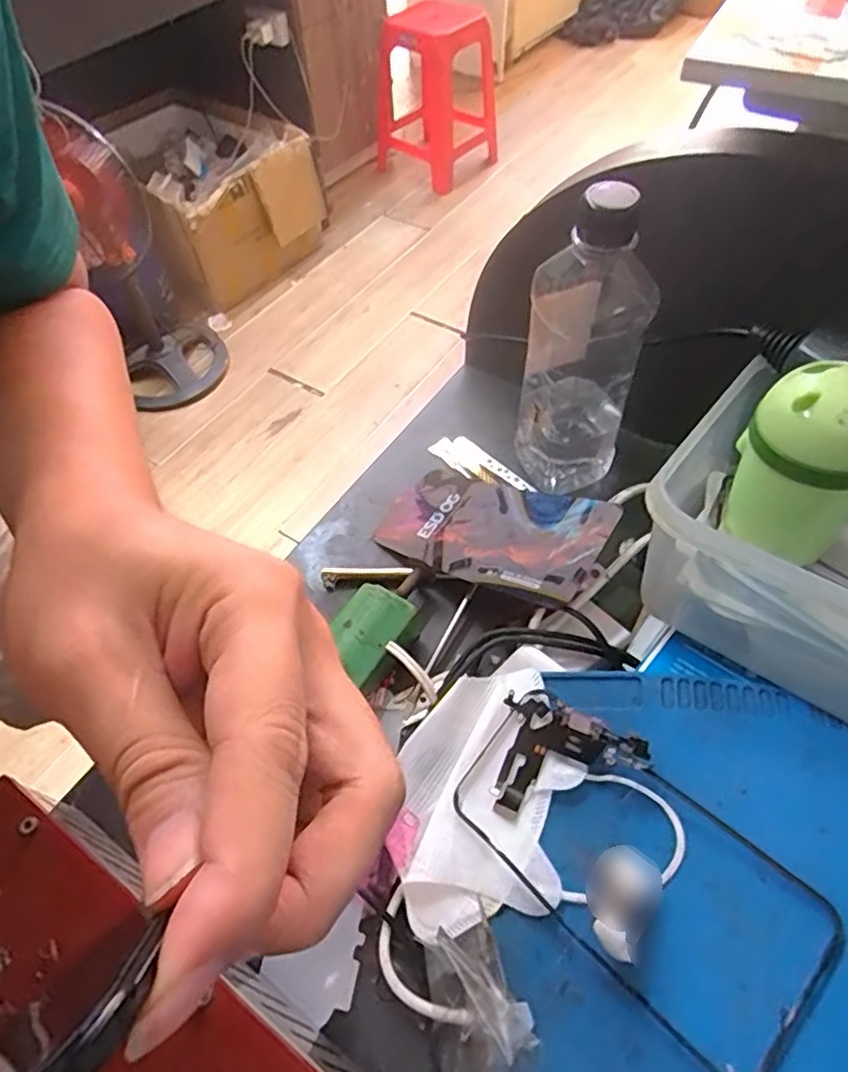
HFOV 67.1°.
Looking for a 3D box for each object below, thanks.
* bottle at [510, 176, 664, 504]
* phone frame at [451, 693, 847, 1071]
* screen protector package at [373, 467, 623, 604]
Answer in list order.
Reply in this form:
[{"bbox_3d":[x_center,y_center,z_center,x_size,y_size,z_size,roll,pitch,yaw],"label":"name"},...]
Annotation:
[{"bbox_3d":[0.094,-0.106,0.389,0.070,0.193,0.071,14,57,11],"label":"bottle"},{"bbox_3d":[0.083,0.136,0.269,0.151,0.008,0.076,34,78,36],"label":"phone frame"},{"bbox_3d":[0.044,-0.004,0.410,0.153,0.016,0.085,14,56,39],"label":"screen protector package"}]

